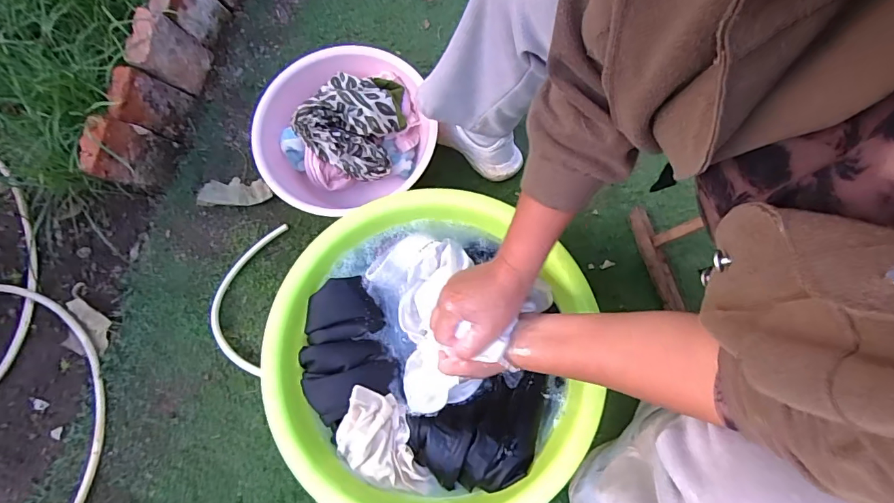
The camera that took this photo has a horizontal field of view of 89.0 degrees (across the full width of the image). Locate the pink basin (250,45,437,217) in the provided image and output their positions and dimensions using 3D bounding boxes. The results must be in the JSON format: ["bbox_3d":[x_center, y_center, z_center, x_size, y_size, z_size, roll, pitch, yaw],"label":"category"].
[{"bbox_3d":[-0.195,-0.218,0.862,0.311,0.121,0.292,-1,73,2],"label":"pink basin"}]

